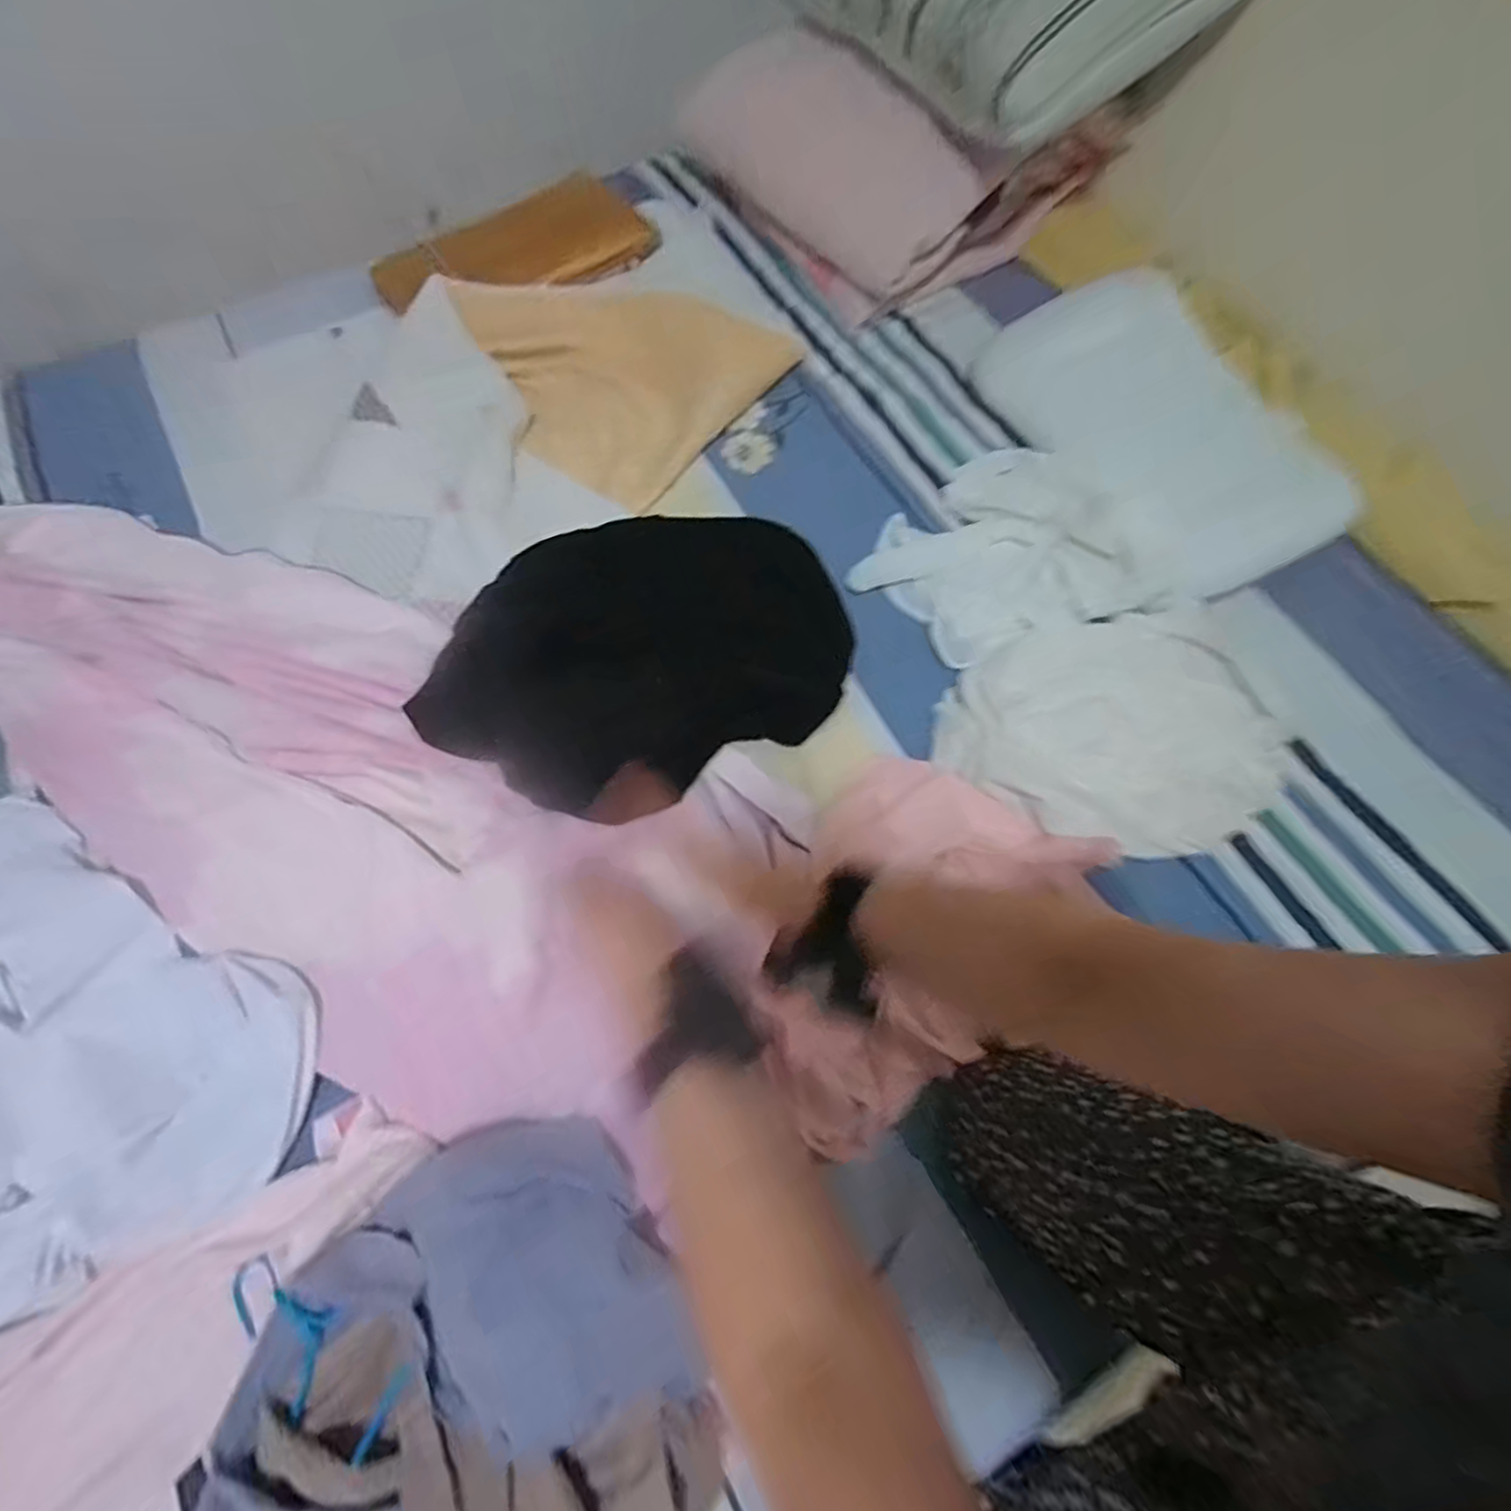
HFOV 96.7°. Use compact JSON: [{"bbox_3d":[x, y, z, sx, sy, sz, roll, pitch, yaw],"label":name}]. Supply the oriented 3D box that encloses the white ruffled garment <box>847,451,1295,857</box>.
[{"bbox_3d":[0.364,-0.143,0.812,0.389,0.068,0.557,-21,69,-9],"label":"white ruffled garment"}]

